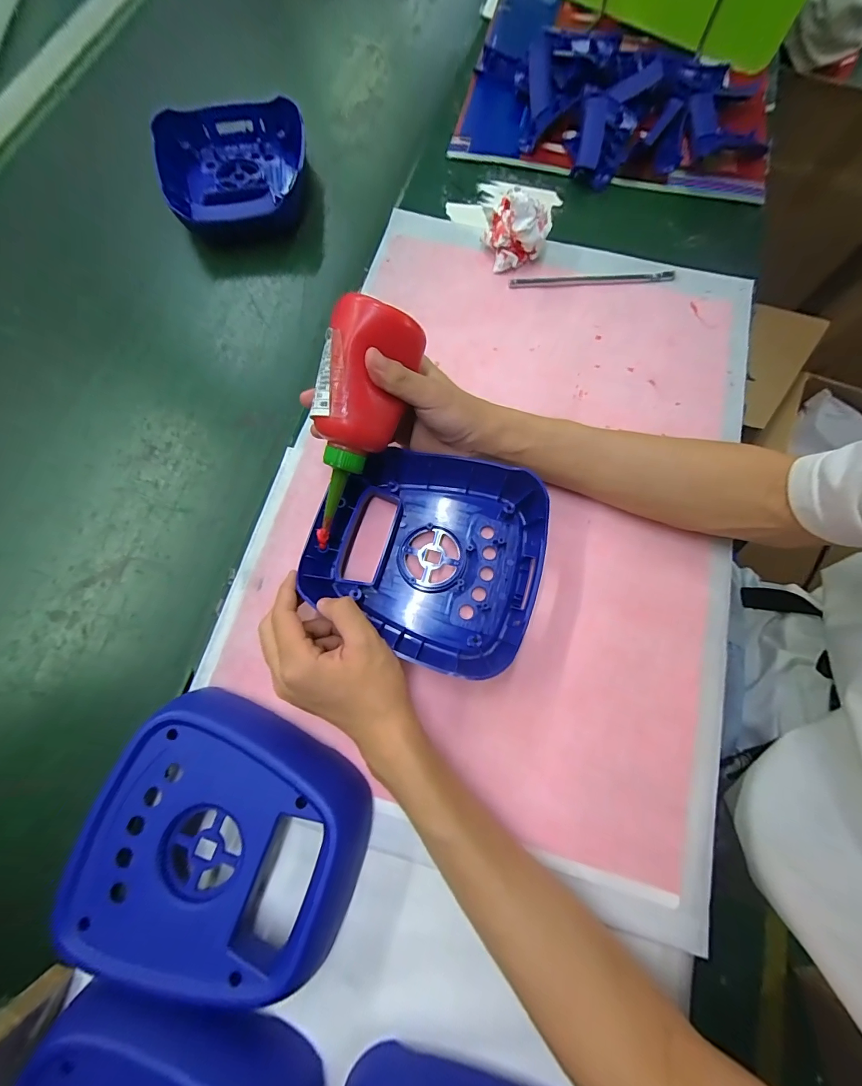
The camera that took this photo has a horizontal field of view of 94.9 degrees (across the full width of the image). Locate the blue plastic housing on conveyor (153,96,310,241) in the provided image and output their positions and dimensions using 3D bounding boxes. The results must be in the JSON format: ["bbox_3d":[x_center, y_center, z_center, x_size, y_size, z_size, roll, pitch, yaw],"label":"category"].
[{"bbox_3d":[-0.226,-0.428,0.461,0.171,0.048,0.197,-7,74,0],"label":"blue plastic housing on conveyor"}]

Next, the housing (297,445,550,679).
[{"bbox_3d":[-0.002,0.006,0.324,0.178,0.038,0.167,18,76,7],"label":"housing"}]

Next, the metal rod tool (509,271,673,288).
[{"bbox_3d":[0.173,-0.283,0.425,0.178,0.007,0.011,-5,74,1],"label":"metal rod tool"}]

